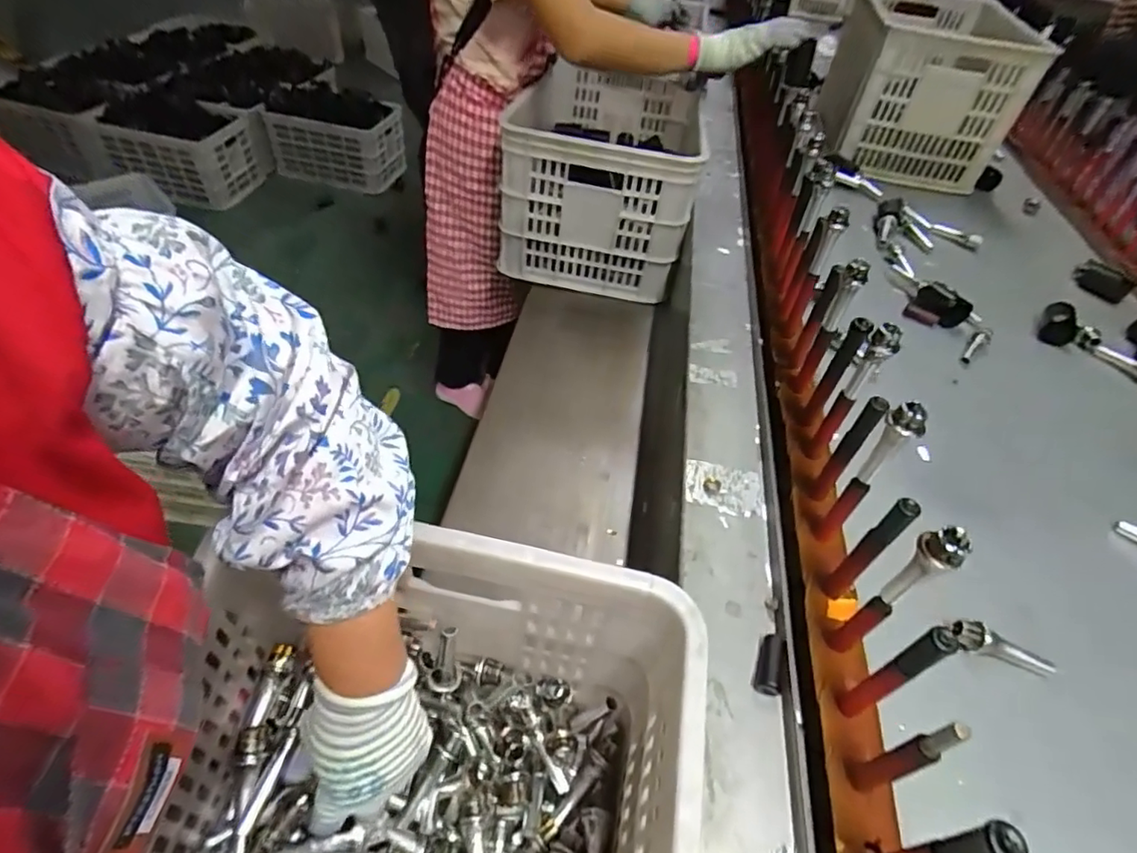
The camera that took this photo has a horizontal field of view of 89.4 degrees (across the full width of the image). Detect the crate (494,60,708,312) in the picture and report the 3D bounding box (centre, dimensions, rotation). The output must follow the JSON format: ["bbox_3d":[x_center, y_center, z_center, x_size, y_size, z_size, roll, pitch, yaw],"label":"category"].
[{"bbox_3d":[0.089,-0.553,1.211,0.325,0.271,0.581,11,47,4],"label":"crate"}]

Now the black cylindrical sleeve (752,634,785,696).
[{"bbox_3d":[0.167,0.196,0.472,0.019,0.017,0.047,24,49,15],"label":"black cylindrical sleeve"}]

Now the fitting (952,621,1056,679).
[{"bbox_3d":[0.384,0.195,0.505,0.086,0.019,0.020,18,47,10],"label":"fitting"}]

